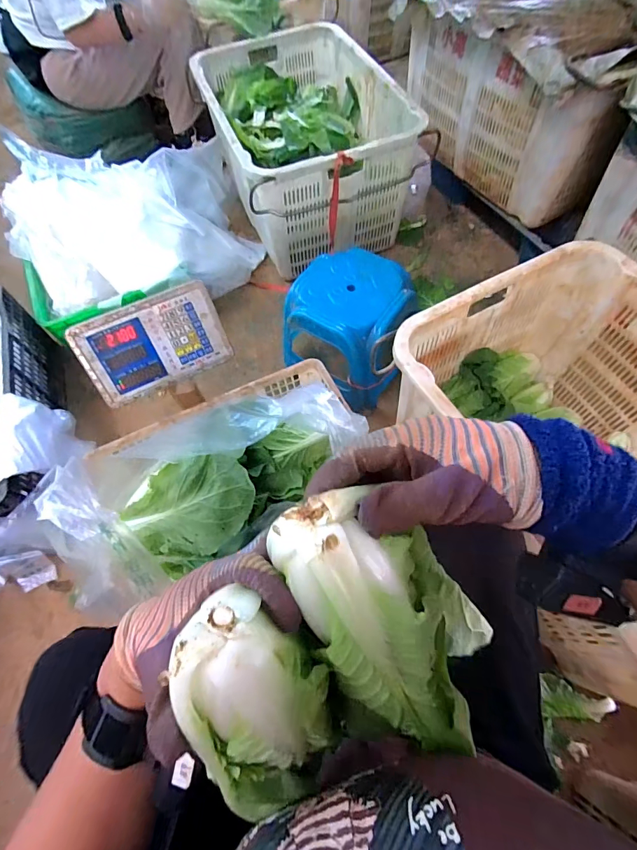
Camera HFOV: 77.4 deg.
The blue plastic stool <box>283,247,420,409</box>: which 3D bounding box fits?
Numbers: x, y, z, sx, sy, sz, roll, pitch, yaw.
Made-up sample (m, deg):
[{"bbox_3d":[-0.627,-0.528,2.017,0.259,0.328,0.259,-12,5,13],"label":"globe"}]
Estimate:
[{"bbox_3d":[0.075,-0.238,0.972,0.279,0.250,0.279,-3,71,7],"label":"blue plastic stool"}]

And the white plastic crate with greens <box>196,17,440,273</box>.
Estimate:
[{"bbox_3d":[-0.052,-0.839,1.194,0.465,0.297,0.680,-20,64,-8],"label":"white plastic crate with greens"}]

